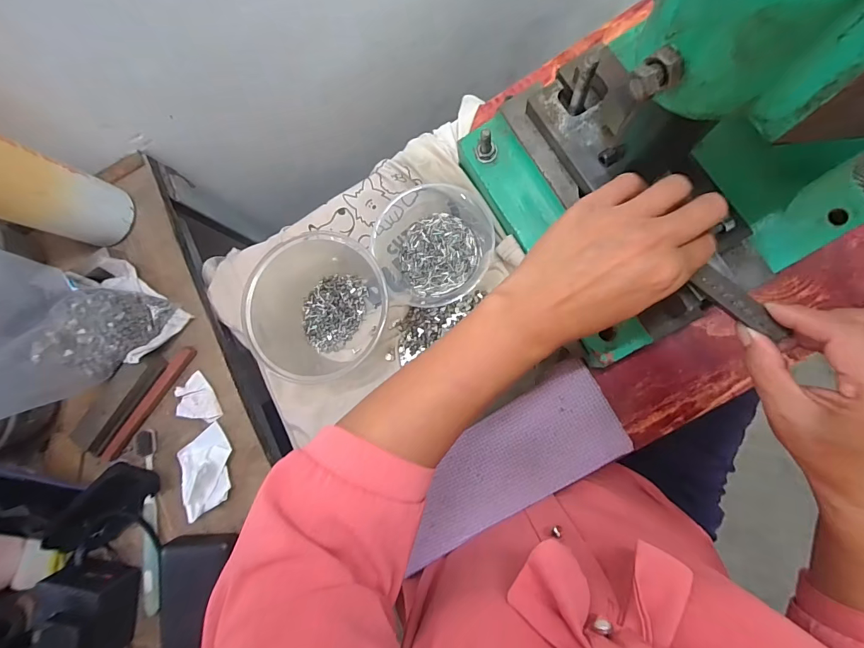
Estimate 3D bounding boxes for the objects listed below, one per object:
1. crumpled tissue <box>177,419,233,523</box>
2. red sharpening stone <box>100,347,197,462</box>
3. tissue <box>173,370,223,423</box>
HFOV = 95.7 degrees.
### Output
[{"bbox_3d":[-0.224,0.145,0.389,0.050,0.027,0.077,-25,82,5],"label":"crumpled tissue"},{"bbox_3d":[-0.297,0.083,0.409,0.015,0.013,0.146,38,91,9],"label":"red sharpening stone"},{"bbox_3d":[-0.246,0.081,0.407,0.038,0.012,0.052,-33,82,4],"label":"tissue"}]

